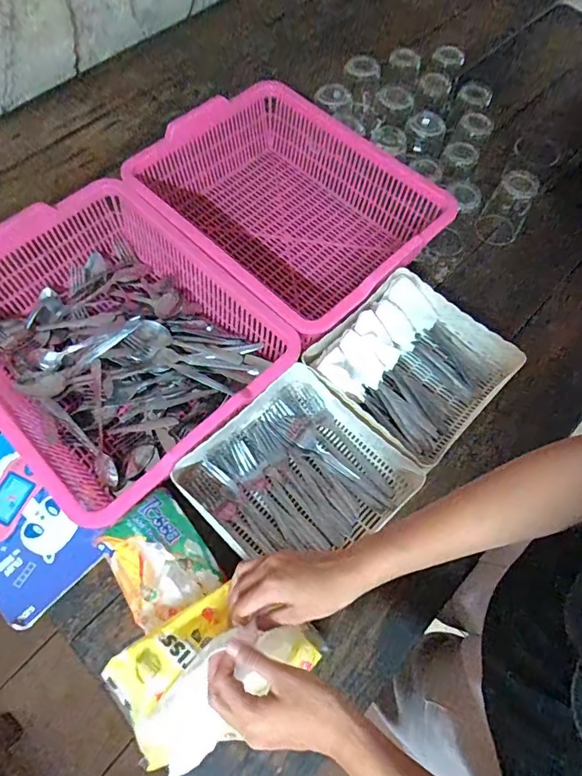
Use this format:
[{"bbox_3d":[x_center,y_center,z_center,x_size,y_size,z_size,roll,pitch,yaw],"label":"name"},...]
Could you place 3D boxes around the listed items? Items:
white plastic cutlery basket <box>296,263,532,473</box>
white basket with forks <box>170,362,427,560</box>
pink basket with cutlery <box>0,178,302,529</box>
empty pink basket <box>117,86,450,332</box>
[{"bbox_3d":[0.160,-0.032,0.629,0.216,0.052,0.210,-41,72,-19],"label":"white plastic cutlery basket"},{"bbox_3d":[0.007,0.104,0.569,0.216,0.054,0.218,-41,72,-19],"label":"white basket with forks"},{"bbox_3d":[-0.224,-0.058,0.601,0.309,0.104,0.389,-42,72,-19],"label":"pink basket with cutlery"},{"bbox_3d":[-0.006,-0.258,0.697,0.387,0.104,0.304,41,70,16],"label":"empty pink basket"}]

